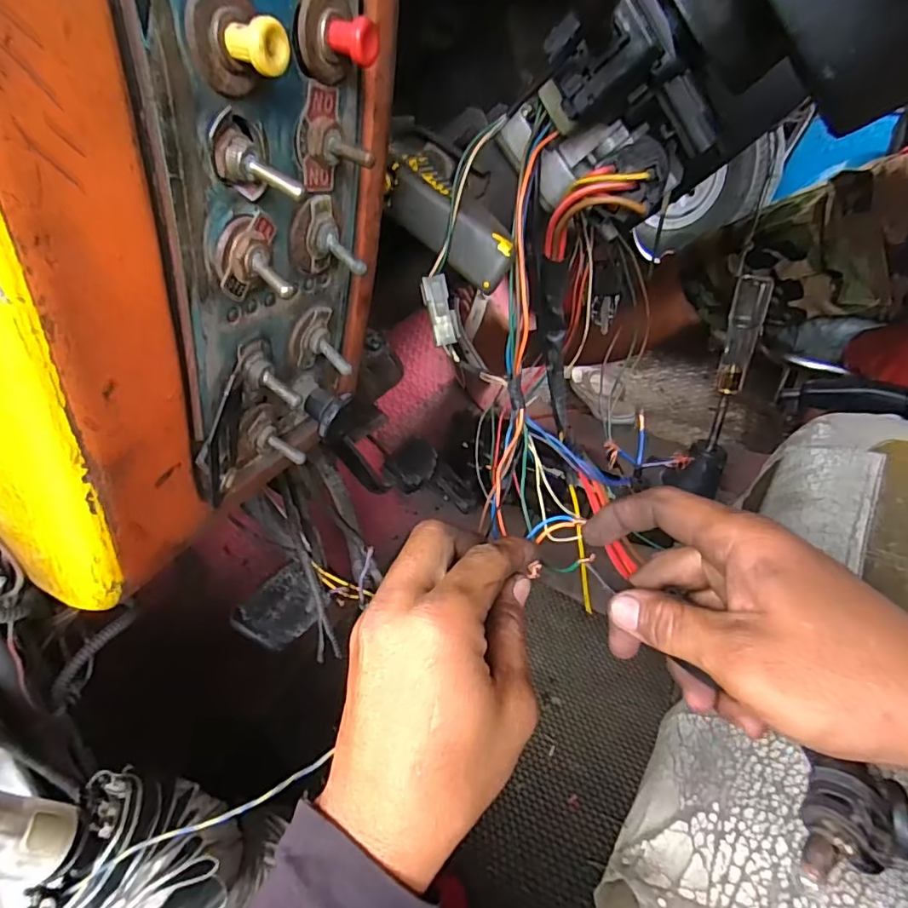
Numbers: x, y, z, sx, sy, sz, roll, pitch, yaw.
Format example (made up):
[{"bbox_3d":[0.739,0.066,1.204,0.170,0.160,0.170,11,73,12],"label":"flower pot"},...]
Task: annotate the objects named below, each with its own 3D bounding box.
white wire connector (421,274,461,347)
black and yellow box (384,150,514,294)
[{"bbox_3d":[-0.006,-0.074,0.276,0.013,0.035,0.008,-25,17,-32],"label":"white wire connector"},{"bbox_3d":[-0.003,-0.121,0.277,0.082,0.029,0.021,45,47,7],"label":"black and yellow box"}]

